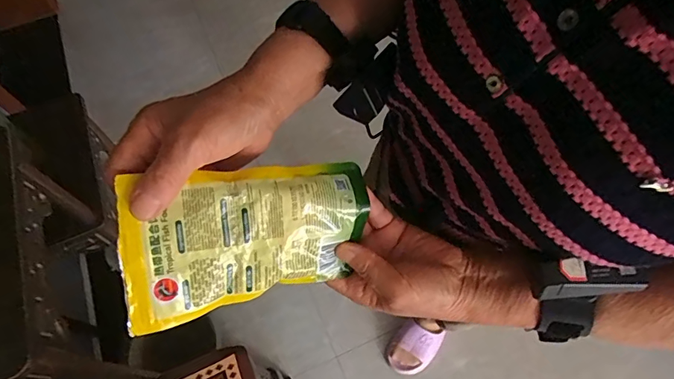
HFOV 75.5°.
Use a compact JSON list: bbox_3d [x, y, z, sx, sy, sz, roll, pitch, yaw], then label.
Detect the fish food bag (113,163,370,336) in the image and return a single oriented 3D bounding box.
[{"bbox_3d":[-0.058,0.034,0.306,0.168,0.018,0.094,-9,104,-21],"label":"fish food bag"}]

